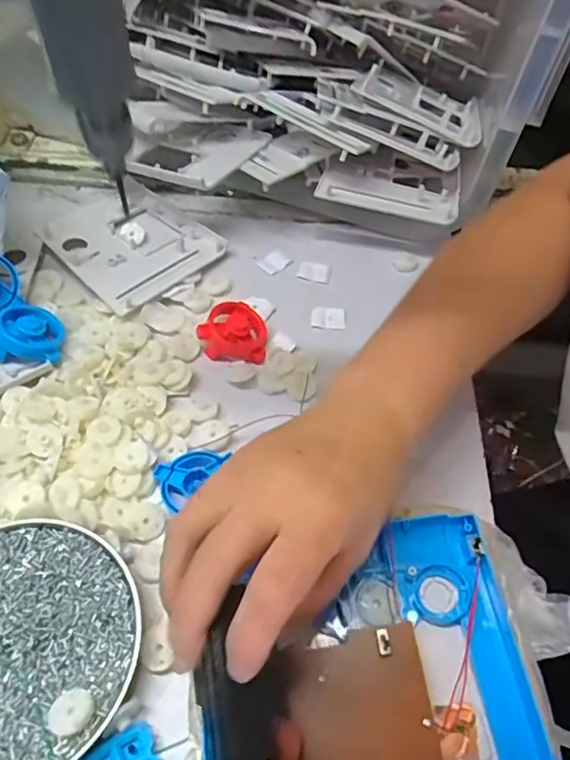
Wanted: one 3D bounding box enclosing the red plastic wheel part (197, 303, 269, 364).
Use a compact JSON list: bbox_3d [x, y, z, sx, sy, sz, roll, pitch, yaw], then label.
[{"bbox_3d":[-0.039,-0.041,0.440,0.050,0.022,0.048,10,56,2],"label":"red plastic wheel part"}]

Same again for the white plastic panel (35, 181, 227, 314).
[{"bbox_3d":[-0.139,-0.126,0.491,0.140,0.015,0.113,40,62,20],"label":"white plastic panel"}]

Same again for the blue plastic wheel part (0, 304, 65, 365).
[{"bbox_3d":[-0.196,-0.033,0.423,0.053,0.024,0.042,24,40,-18],"label":"blue plastic wheel part"}]

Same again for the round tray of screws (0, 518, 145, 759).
[{"bbox_3d":[-0.151,0.148,0.309,0.133,0.015,0.131,2,56,-4],"label":"round tray of screws"}]

